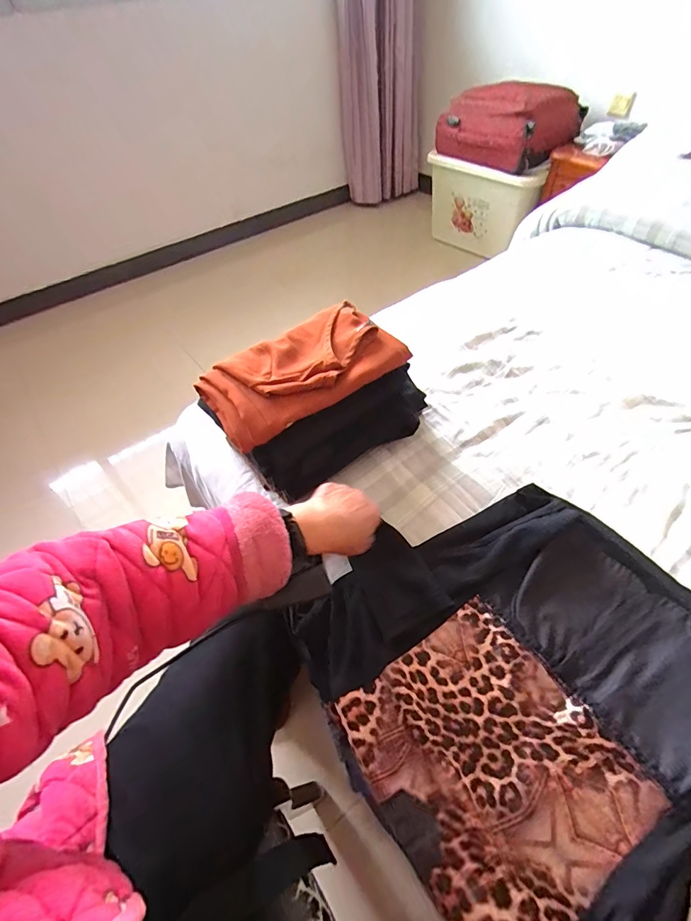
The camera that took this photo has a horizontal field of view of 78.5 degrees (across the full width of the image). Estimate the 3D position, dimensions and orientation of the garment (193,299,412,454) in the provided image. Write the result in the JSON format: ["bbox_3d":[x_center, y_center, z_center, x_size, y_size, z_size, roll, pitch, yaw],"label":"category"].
[{"bbox_3d":[-0.062,-0.127,0.582,0.264,0.046,0.152,-31,55,-19],"label":"garment"}]

